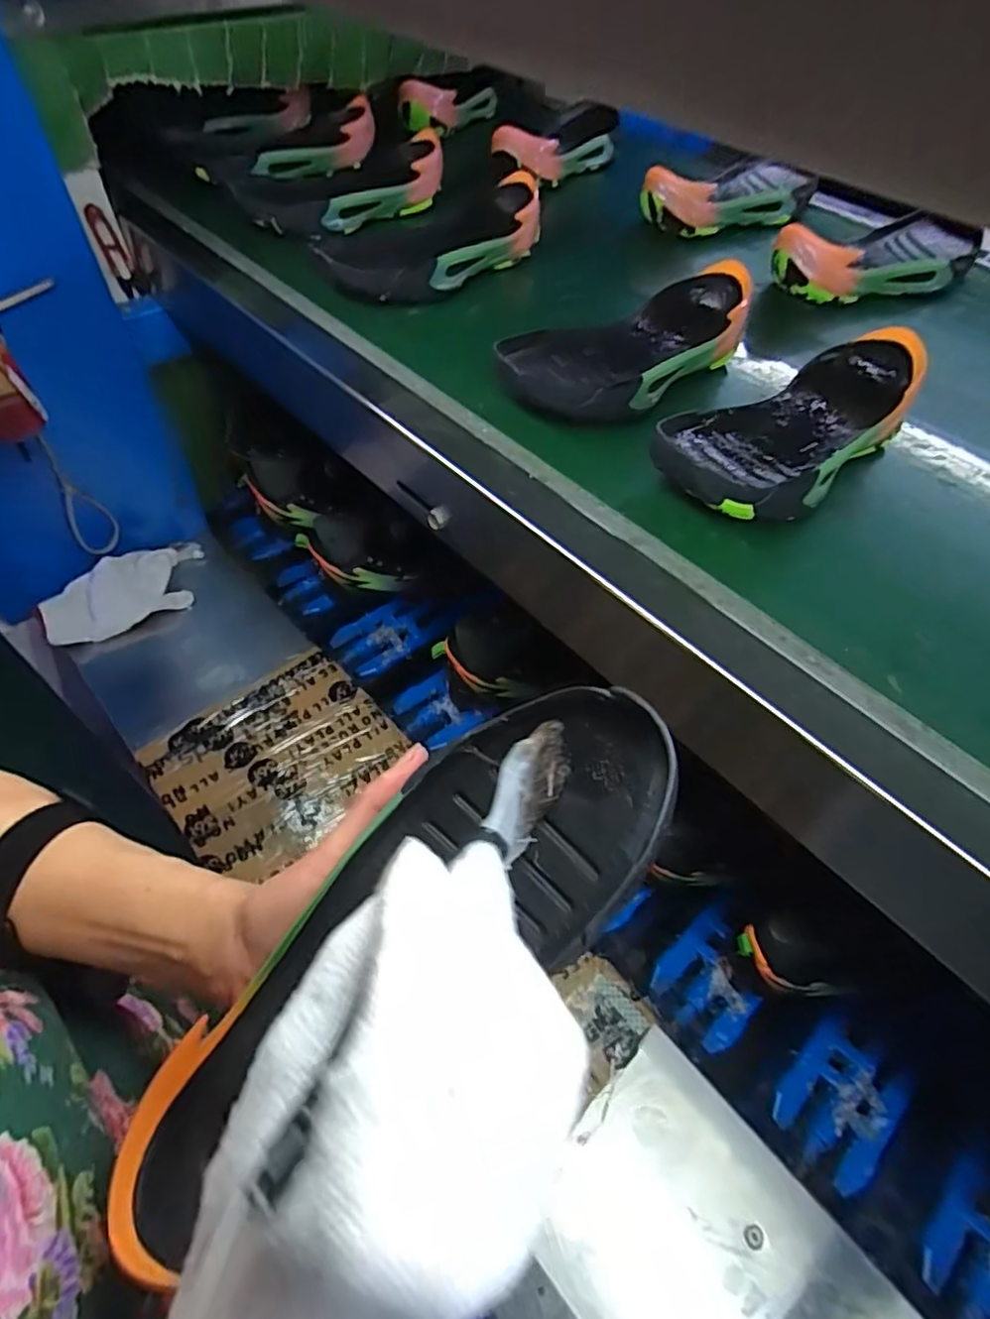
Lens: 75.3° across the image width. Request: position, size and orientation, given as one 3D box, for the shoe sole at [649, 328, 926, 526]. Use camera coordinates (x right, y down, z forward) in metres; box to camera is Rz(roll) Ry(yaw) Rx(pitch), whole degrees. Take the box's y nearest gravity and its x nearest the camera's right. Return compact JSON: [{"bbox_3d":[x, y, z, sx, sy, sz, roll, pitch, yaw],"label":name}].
[{"bbox_3d":[0.207,-0.156,0.447,0.236,0.049,0.096,-29,57,-21],"label":"shoe sole"}]

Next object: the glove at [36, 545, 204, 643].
[{"bbox_3d":[-0.466,-0.082,0.831,0.091,0.063,0.214,36,60,25],"label":"glove"}]

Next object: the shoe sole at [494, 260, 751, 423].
[{"bbox_3d":[0.109,-0.246,0.505,0.243,0.043,0.098,-32,58,-23],"label":"shoe sole"}]

